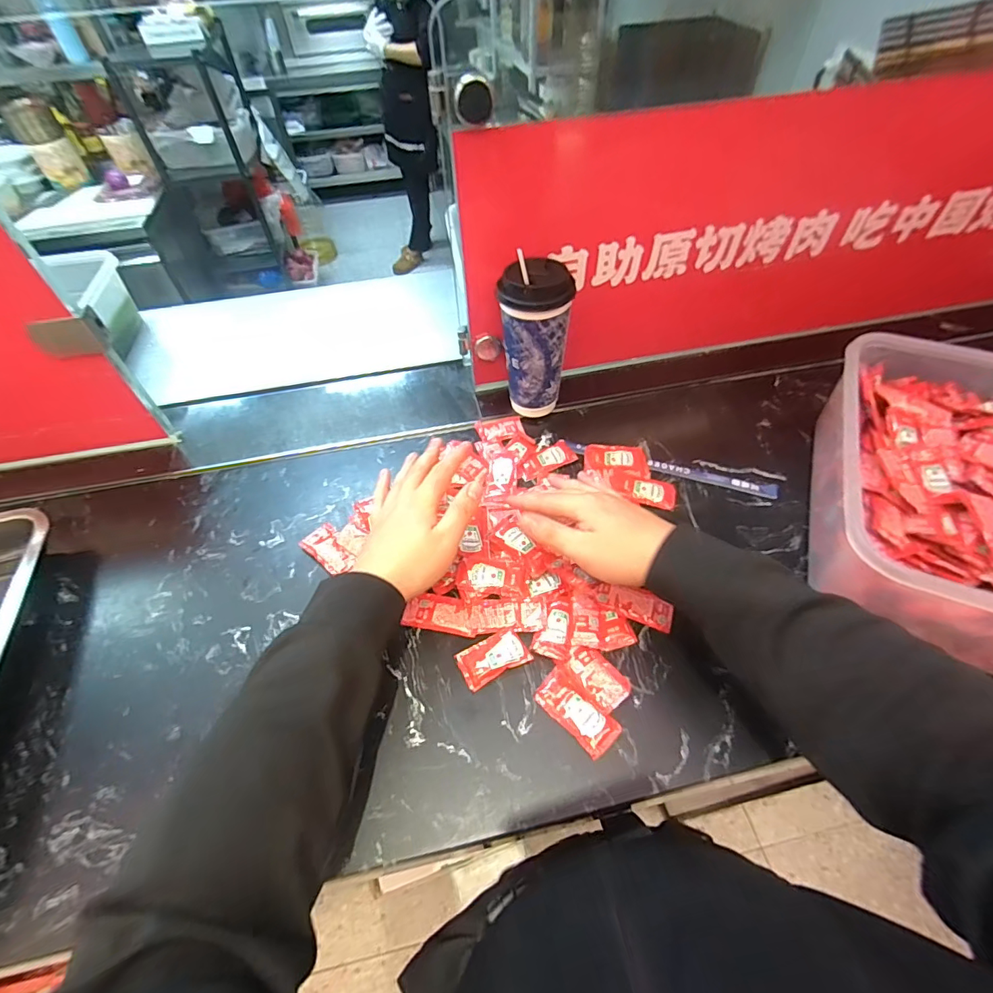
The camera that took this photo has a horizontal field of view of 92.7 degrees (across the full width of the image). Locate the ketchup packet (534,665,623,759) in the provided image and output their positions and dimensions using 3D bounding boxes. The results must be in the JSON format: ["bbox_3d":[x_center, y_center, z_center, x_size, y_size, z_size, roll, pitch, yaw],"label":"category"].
[{"bbox_3d":[0.070,0.190,0.418,0.035,0.009,0.074,-37,59,-24],"label":"ketchup packet"}]

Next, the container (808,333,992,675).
[{"bbox_3d":[0.479,-0.019,0.493,0.257,0.118,0.399,19,55,17],"label":"container"}]

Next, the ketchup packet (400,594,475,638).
[{"bbox_3d":[-0.056,0.120,0.482,0.072,0.007,0.035,9,53,9],"label":"ketchup packet"}]

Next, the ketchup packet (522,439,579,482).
[{"bbox_3d":[0.063,-0.047,0.602,0.077,0.004,0.035,-26,55,-16],"label":"ketchup packet"}]

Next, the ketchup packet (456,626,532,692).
[{"bbox_3d":[-0.003,0.152,0.450,0.064,0.012,0.038,-23,54,-15],"label":"ketchup packet"}]

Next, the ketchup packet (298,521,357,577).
[{"bbox_3d":[-0.188,0.060,0.532,0.038,0.008,0.067,-39,60,-24],"label":"ketchup packet"}]

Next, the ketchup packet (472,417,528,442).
[{"bbox_3d":[0.005,-0.092,0.634,0.062,0.007,0.041,-9,52,-5],"label":"ketchup packet"}]

